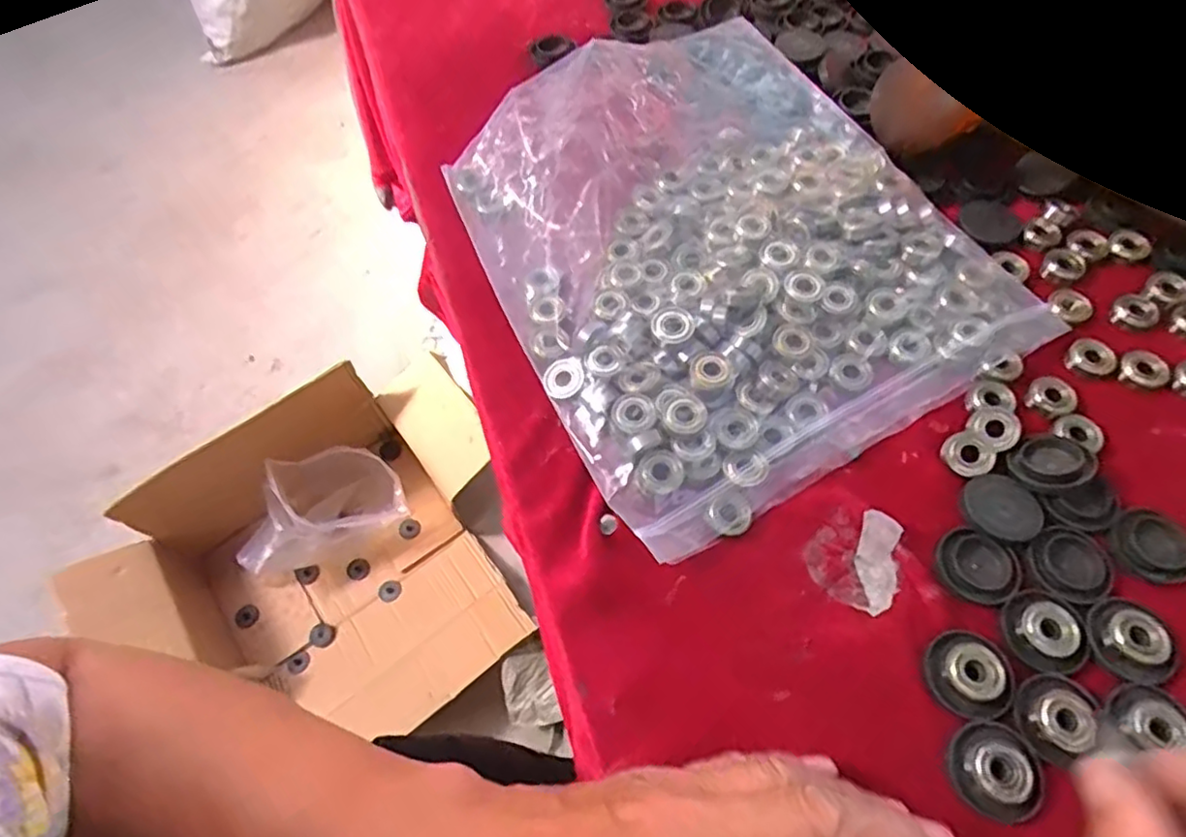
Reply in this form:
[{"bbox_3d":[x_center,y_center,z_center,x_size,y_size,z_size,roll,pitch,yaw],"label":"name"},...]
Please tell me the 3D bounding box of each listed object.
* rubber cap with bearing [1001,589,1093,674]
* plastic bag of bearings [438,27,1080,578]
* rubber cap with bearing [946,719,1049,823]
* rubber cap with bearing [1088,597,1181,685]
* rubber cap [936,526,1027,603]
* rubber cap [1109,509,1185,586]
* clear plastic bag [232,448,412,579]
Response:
[{"bbox_3d":[0.189,0.087,0.267,0.031,0.012,0.030,-1,62,3],"label":"rubber cap with bearing"},{"bbox_3d":[0.066,-0.102,0.348,0.251,0.038,0.276,-29,64,-11],"label":"plastic bag of bearings"},{"bbox_3d":[0.155,0.134,0.244,0.031,0.014,0.033,-1,62,3],"label":"rubber cap with bearing"},{"bbox_3d":[0.222,0.091,0.263,0.029,0.012,0.032,-28,64,-11],"label":"rubber cap with bearing"},{"bbox_3d":[0.168,0.065,0.281,0.033,0.005,0.029,32,68,18],"label":"rubber cap"},{"bbox_3d":[0.247,0.057,0.282,0.032,0.005,0.034,-1,62,3],"label":"rubber cap"},{"bbox_3d":[-0.425,0.139,0.997,0.246,0.166,0.128,-24,63,-12],"label":"clear plastic bag"}]

